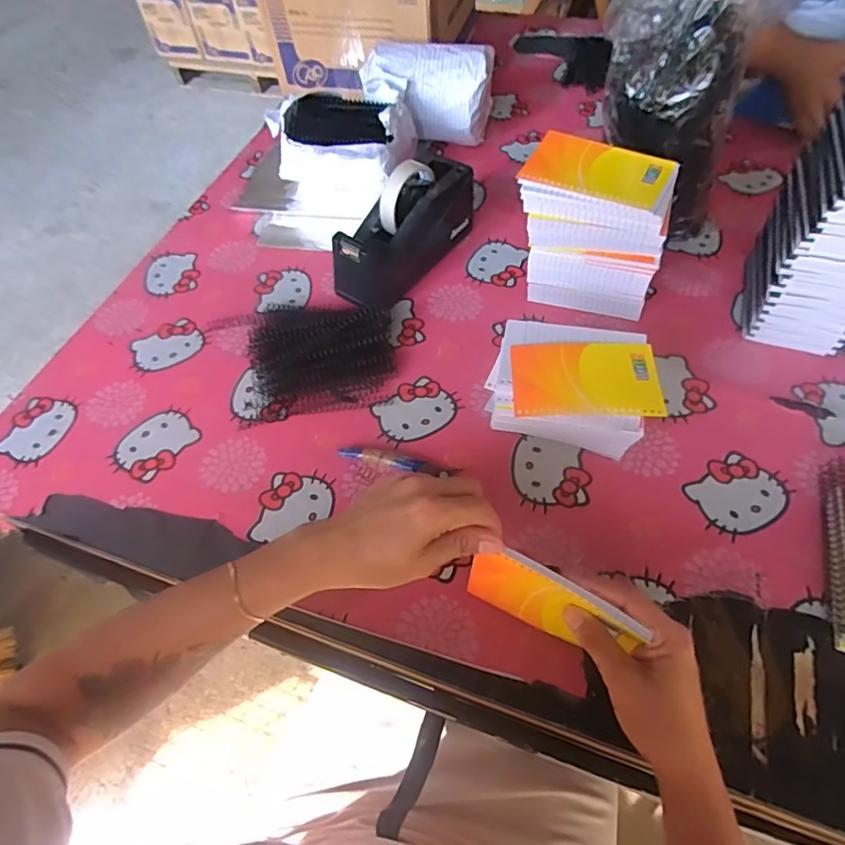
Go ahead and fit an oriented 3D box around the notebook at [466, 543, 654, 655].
[{"bbox_3d":[0.097,0.137,0.395,0.127,0.082,0.016,26,54,17],"label":"notebook"}]

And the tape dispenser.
[{"bbox_3d":[-0.019,-0.229,0.628,0.075,0.109,0.207,33,66,22],"label":"tape dispenser"}]

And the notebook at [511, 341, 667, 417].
[{"bbox_3d":[0.148,-0.041,0.478,0.129,0.008,0.078,-1,58,4],"label":"notebook"}]

